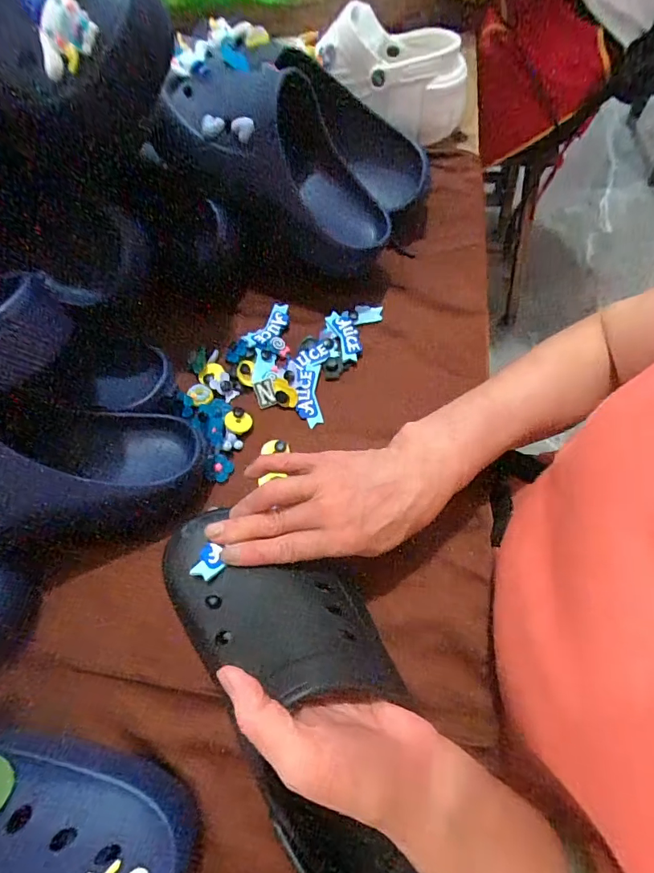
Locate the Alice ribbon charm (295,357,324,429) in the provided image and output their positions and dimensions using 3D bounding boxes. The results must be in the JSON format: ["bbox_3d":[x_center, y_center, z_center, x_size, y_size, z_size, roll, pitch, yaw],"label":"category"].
[{"bbox_3d":[-0.016,-0.042,0.418,0.023,0.006,0.064,-3,64,-1],"label":"Alice ribbon charm"}]

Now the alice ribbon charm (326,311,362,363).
[{"bbox_3d":[0.019,-0.096,0.445,0.025,0.012,0.057,-16,65,-7],"label":"alice ribbon charm"}]

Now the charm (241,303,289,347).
[{"bbox_3d":[-0.056,-0.107,0.450,0.025,0.008,0.056,31,68,15],"label":"charm"}]

